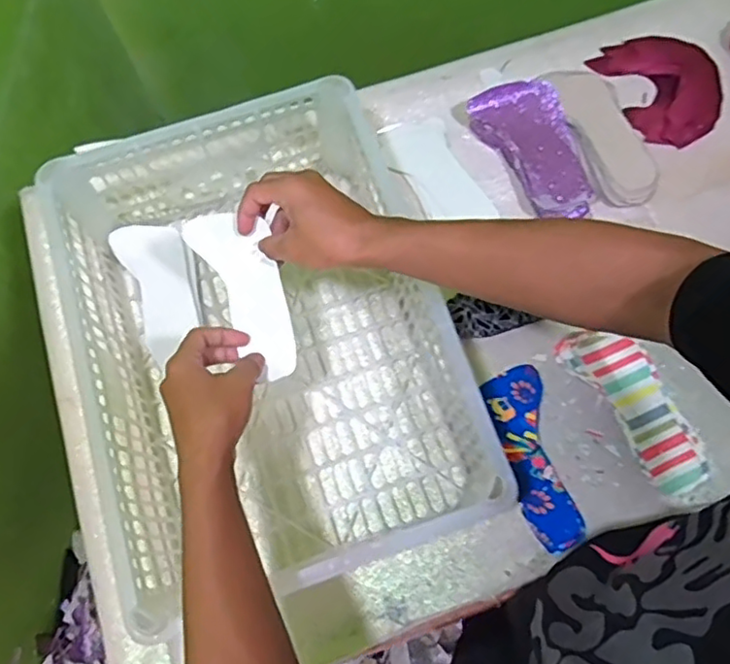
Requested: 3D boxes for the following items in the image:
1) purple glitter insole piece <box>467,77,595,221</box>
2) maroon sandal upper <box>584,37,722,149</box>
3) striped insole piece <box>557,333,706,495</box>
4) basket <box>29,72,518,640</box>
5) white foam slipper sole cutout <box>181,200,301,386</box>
[{"bbox_3d":[0.202,-0.214,0.730,0.087,0.046,0.182,-28,72,-8],"label":"purple glitter insole piece"},{"bbox_3d":[0.365,-0.297,0.763,0.122,0.017,0.152,-16,71,-4],"label":"maroon sandal upper"},{"bbox_3d":[0.276,0.071,0.639,0.083,0.043,0.183,-30,72,-8],"label":"striped insole piece"},{"bbox_3d":[-0.085,-0.012,0.626,0.350,0.148,0.438,-18,71,-4],"label":"basket"},{"bbox_3d":[-0.109,-0.031,0.560,0.082,0.012,0.151,-9,83,4],"label":"white foam slipper sole cutout"}]

